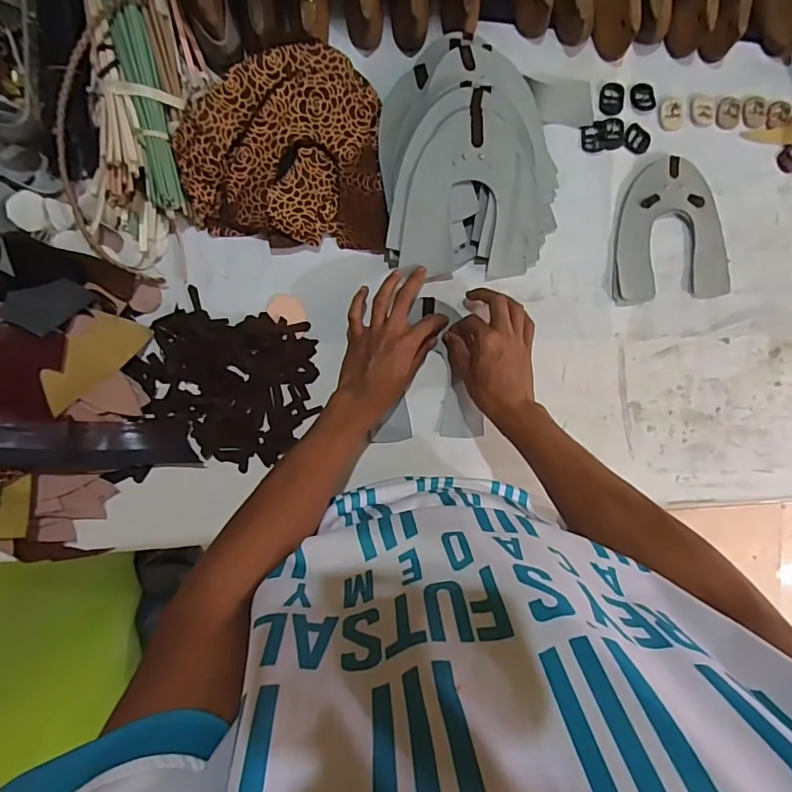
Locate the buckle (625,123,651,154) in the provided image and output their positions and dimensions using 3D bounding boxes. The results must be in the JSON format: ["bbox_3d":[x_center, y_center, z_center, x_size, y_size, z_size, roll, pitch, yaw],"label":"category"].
[{"bbox_3d":[0.293,-0.311,0.601,0.034,0.004,0.028,31,89,-8],"label":"buckle"}]

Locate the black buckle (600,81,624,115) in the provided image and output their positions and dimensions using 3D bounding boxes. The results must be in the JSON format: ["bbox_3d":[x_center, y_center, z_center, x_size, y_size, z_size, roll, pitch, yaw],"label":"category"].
[{"bbox_3d":[0.259,-0.356,0.595,0.031,0.004,0.036,-2,94,-7],"label":"black buckle"}]

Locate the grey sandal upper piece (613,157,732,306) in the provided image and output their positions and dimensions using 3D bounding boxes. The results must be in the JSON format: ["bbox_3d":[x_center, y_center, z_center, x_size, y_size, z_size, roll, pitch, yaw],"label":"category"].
[{"bbox_3d":[0.339,-0.202,0.610,0.153,0.012,0.165,-6,94,-7],"label":"grey sandal upper piece"}]

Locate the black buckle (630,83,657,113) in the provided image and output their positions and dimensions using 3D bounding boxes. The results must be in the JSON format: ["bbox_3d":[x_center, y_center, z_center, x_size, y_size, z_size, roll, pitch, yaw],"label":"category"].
[{"bbox_3d":[0.299,-0.361,0.599,0.031,0.004,0.032,-3,95,-7],"label":"black buckle"}]

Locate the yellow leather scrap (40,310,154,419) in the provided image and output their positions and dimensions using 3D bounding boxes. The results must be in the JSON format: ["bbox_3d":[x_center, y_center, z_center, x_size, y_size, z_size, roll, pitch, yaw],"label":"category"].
[{"bbox_3d":[-0.309,-0.039,0.501,0.117,0.022,0.053,-54,138,-23],"label":"yellow leather scrap"}]

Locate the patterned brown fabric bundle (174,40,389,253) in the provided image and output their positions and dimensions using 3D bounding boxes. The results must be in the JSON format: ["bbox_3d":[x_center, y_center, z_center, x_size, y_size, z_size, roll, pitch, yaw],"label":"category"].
[{"bbox_3d":[-0.117,-0.262,0.530,0.203,0.039,0.193,-1,94,-7],"label":"patterned brown fabric bundle"}]

